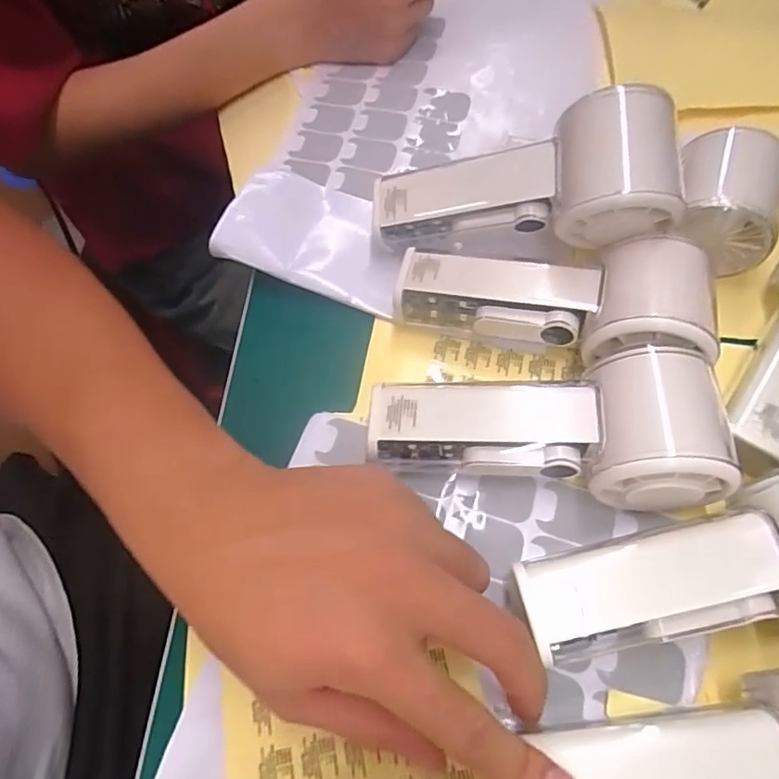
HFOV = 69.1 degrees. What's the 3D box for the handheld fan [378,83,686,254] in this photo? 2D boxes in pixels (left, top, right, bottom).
[{"bbox_3d":[0.064,-0.101,0.291,0.151,0.051,0.055,-3,62,25],"label":"handheld fan"}]

